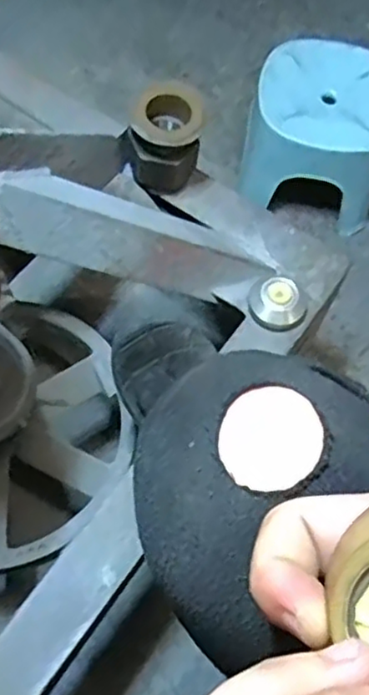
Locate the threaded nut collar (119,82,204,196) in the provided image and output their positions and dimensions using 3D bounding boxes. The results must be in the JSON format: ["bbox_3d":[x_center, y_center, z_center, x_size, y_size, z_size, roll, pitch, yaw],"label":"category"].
[{"bbox_3d":[-0.021,-0.227,0.739,0.078,0.100,0.076,1,65,-3],"label":"threaded nut collar"}]

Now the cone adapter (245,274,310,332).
[{"bbox_3d":[0.100,-0.050,0.706,0.061,0.031,0.061,1,65,-3],"label":"cone adapter"}]

